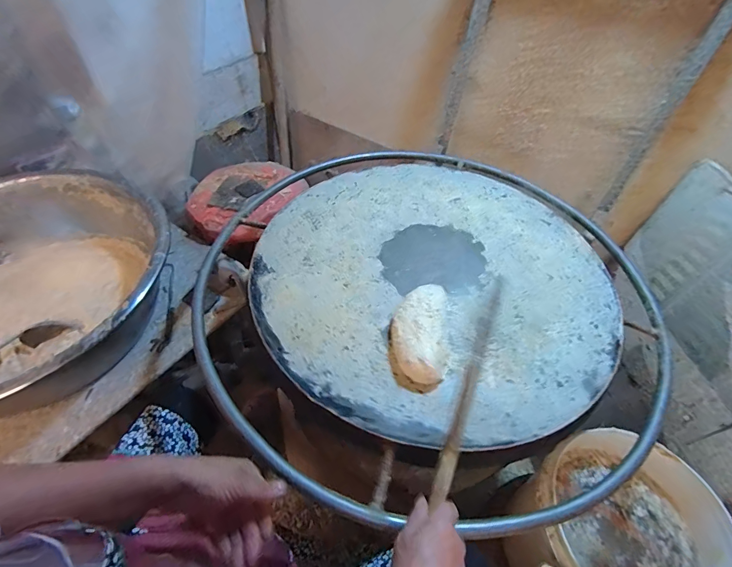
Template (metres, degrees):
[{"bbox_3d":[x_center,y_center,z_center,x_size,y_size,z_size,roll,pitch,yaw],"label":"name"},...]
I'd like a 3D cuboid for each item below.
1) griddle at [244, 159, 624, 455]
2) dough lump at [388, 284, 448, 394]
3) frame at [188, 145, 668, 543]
[{"bbox_3d":[0.135,-0.057,0.687,0.601,0.048,0.665,27,53,20],"label":"griddle"},{"bbox_3d":[0.079,0.071,0.564,0.083,0.042,0.167,5,48,2],"label":"dough lump"},{"bbox_3d":[0.126,-0.035,0.715,0.820,0.046,0.860,37,56,26],"label":"frame"}]

